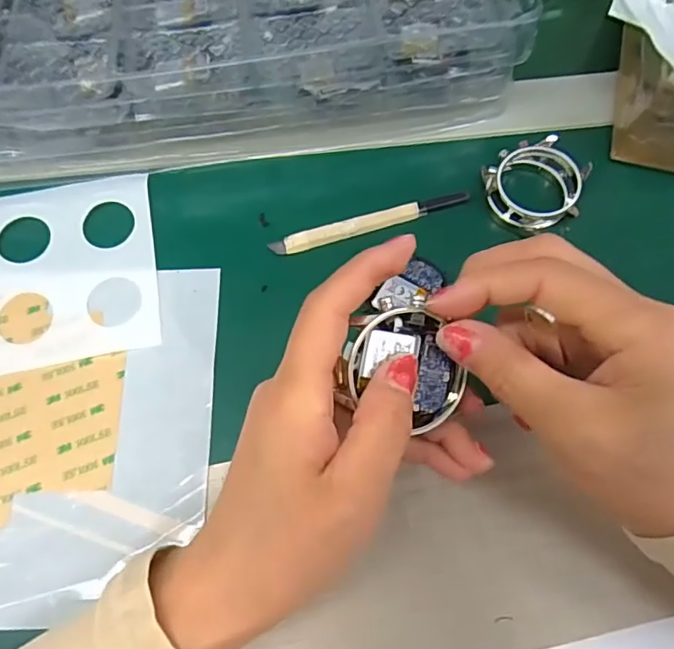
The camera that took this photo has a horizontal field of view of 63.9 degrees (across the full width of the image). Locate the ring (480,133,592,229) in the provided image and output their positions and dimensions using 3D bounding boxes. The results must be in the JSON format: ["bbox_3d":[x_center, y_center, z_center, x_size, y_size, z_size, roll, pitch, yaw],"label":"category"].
[{"bbox_3d":[0.110,-0.077,0.297,0.054,0.015,0.049,-24,69,-8],"label":"ring"}]

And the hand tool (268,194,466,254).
[{"bbox_3d":[0.019,-0.056,0.298,0.111,0.007,0.011,-17,68,-6],"label":"hand tool"}]

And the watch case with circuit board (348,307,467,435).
[{"bbox_3d":[0.027,0.014,0.192,0.045,0.007,0.037,30,89,-15],"label":"watch case with circuit board"}]

